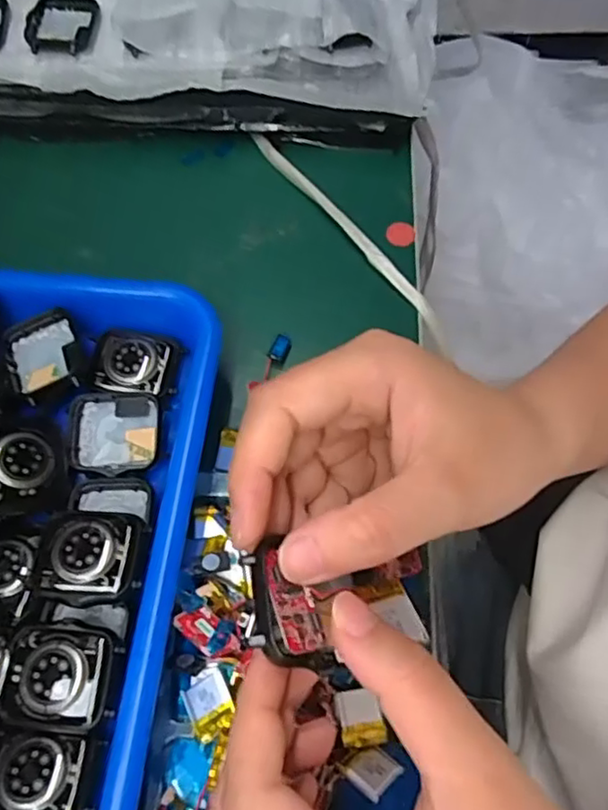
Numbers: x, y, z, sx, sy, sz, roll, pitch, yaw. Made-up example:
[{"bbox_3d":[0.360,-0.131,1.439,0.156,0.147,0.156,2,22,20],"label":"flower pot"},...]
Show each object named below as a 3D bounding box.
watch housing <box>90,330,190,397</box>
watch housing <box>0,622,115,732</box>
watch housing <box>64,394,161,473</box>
[{"bbox_3d":[-0.080,-0.021,0.305,0.041,0.010,0.033,9,65,6],"label":"watch housing"},{"bbox_3d":[-0.093,0.101,0.239,0.042,0.016,0.036,4,64,3],"label":"watch housing"},{"bbox_3d":[-0.087,0.013,0.289,0.040,0.007,0.038,-5,64,-1],"label":"watch housing"}]

